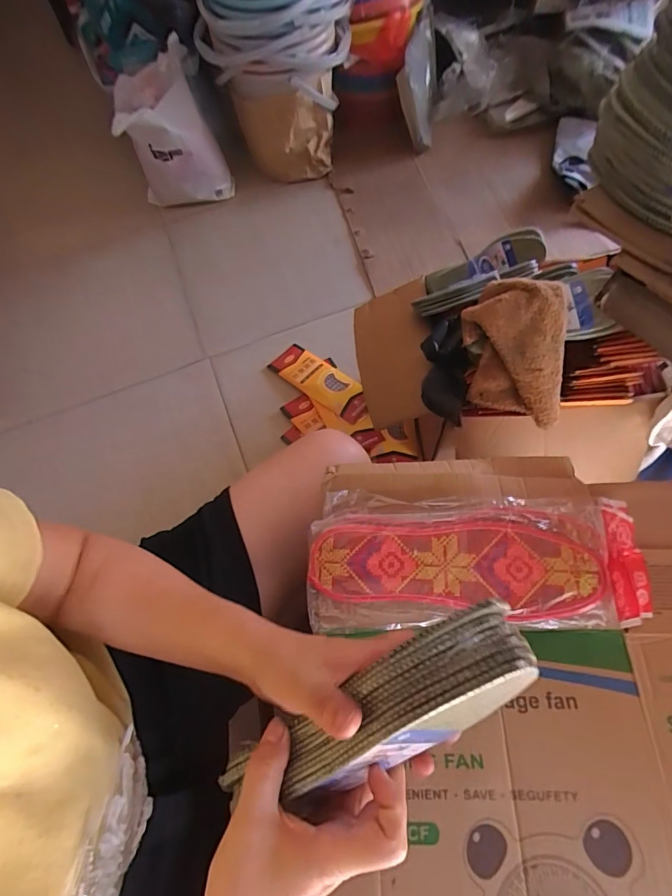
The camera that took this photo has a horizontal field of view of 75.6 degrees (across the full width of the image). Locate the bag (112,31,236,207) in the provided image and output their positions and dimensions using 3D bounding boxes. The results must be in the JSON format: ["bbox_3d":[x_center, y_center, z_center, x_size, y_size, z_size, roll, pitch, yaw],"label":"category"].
[{"bbox_3d":[-0.489,-0.908,1.306,0.290,0.355,0.194,-34,66,-12],"label":"bag"}]

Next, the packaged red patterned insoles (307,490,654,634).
[{"bbox_3d":[0.128,0.100,0.397,0.302,0.024,0.121,-2,64,4],"label":"packaged red patterned insoles"}]

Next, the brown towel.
[{"bbox_3d":[0.257,-0.141,0.637,0.140,0.052,0.204,5,104,22],"label":"brown towel"}]

